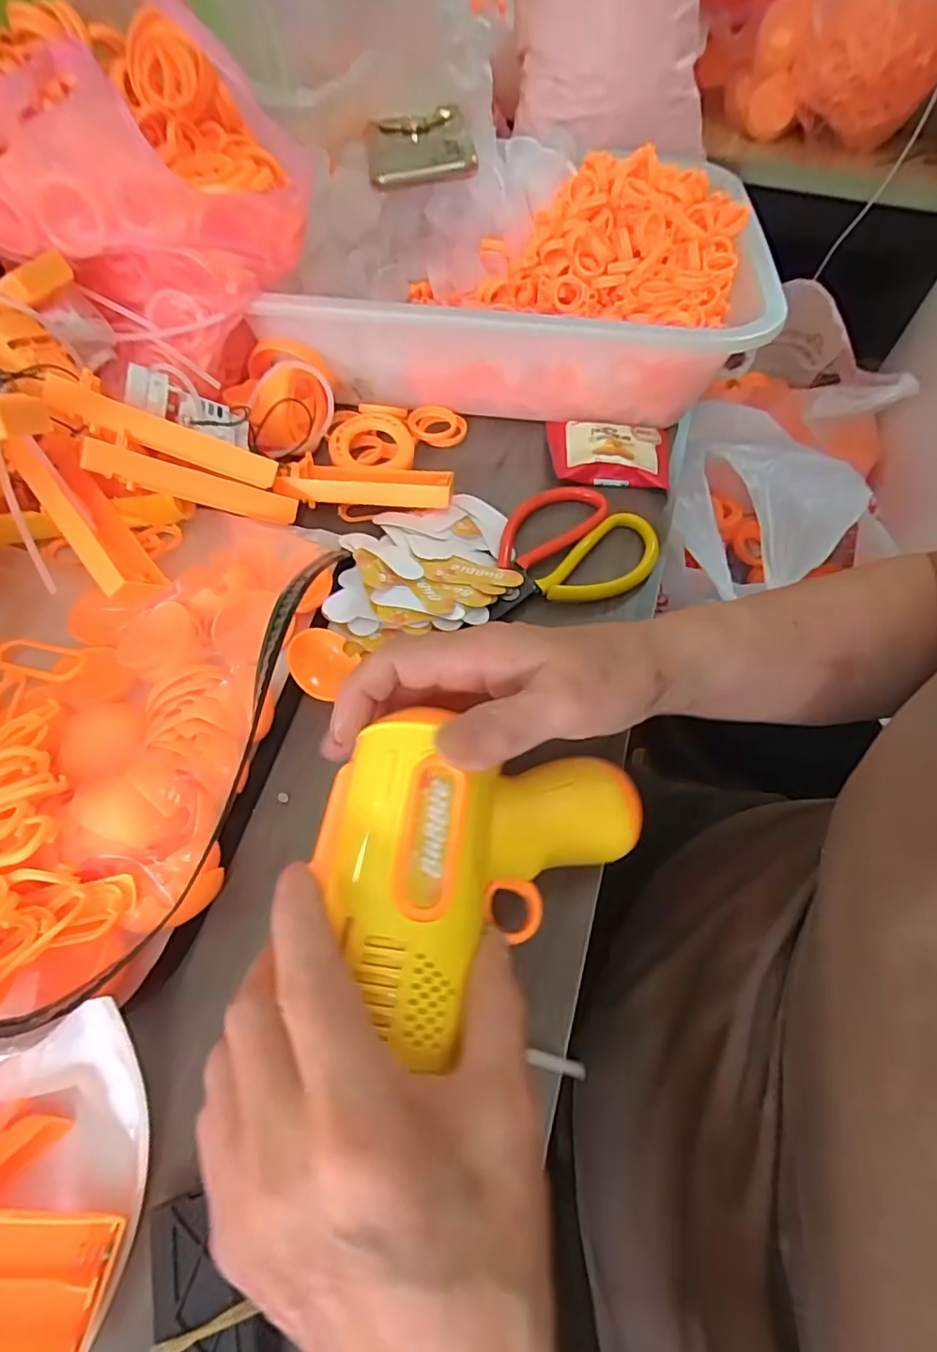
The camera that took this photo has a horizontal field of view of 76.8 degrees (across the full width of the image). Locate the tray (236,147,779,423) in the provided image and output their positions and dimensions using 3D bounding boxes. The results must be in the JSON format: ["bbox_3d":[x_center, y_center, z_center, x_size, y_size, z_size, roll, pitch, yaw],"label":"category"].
[{"bbox_3d":[0.041,-0.276,0.434,0.322,0.098,0.202,5,58,1],"label":"tray"}]

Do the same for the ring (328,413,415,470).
[{"bbox_3d":[-0.067,-0.163,0.405,0.058,0.007,0.050,0,58,-3],"label":"ring"}]

